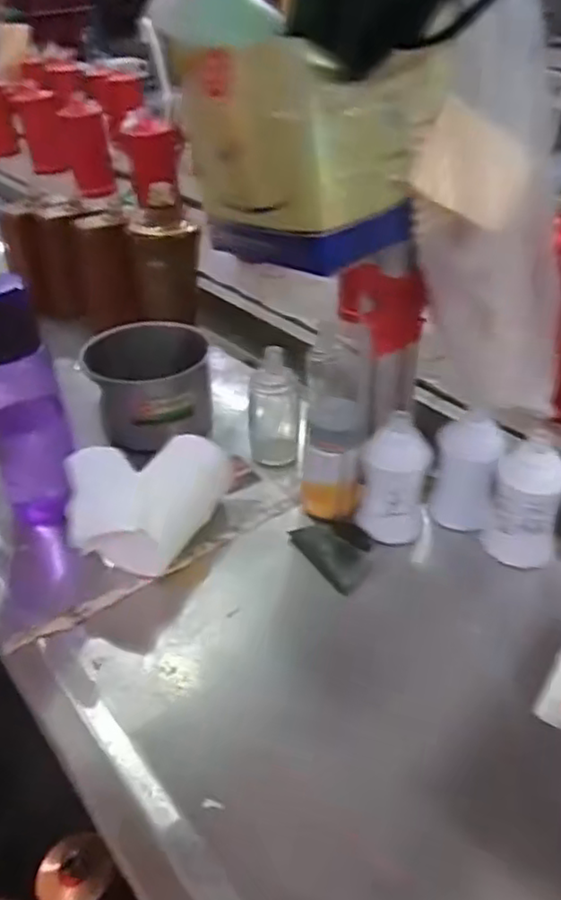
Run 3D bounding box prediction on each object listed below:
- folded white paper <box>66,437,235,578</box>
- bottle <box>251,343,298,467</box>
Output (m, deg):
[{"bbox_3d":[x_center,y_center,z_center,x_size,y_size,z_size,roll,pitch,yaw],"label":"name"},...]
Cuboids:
[{"bbox_3d":[-0.125,0.046,0.611,0.104,0.085,0.144,11,40,18],"label":"folded white paper"},{"bbox_3d":[-0.008,-0.048,0.712,0.053,0.130,0.060,-3,37,1],"label":"bottle"}]

